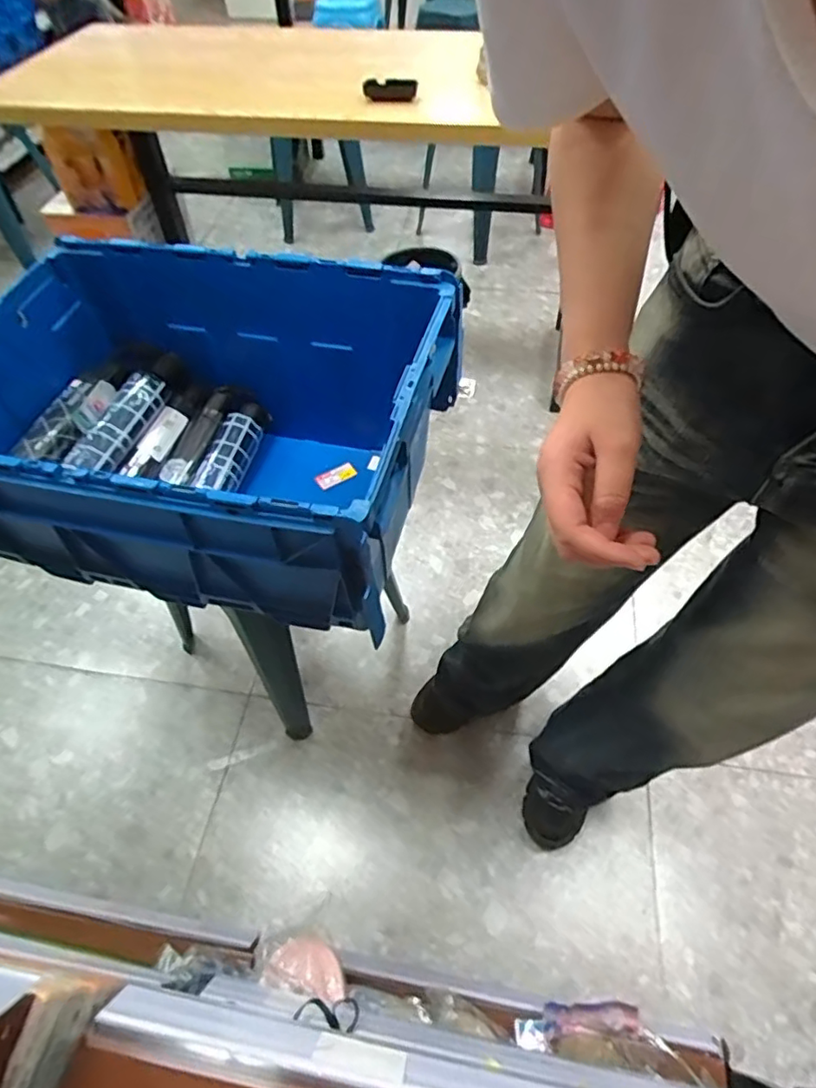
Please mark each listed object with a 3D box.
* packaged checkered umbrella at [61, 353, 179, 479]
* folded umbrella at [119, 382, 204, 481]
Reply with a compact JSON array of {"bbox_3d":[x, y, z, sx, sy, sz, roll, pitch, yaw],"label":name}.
[{"bbox_3d":[-0.401,-0.189,0.832,0.043,0.040,0.259,9,55,8],"label":"packaged checkered umbrella"},{"bbox_3d":[-0.363,-0.166,0.866,0.032,0.039,0.200,9,55,8],"label":"folded umbrella"}]

